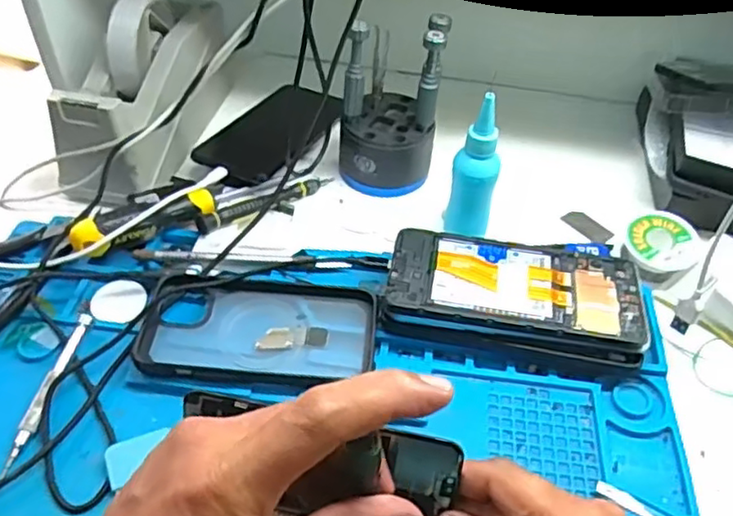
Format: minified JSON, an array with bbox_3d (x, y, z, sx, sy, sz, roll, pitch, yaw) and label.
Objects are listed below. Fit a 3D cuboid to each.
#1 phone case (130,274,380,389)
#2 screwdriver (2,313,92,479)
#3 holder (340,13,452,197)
[{"bbox_3d":[-0.068,0.048,0.428,0.147,0.019,0.081,4,46,1],"label":"phone case"},{"bbox_3d":[-0.192,0.081,0.393,0.010,0.012,0.106,8,46,5],"label":"screwdriver"},{"bbox_3d":[0.018,-0.126,0.522,0.080,0.126,0.078,4,46,-1],"label":"holder"}]

